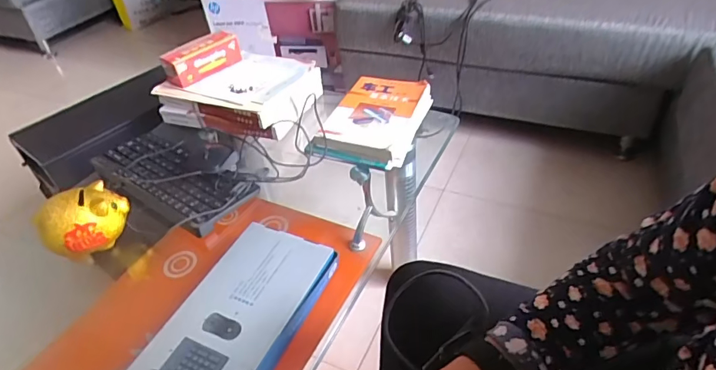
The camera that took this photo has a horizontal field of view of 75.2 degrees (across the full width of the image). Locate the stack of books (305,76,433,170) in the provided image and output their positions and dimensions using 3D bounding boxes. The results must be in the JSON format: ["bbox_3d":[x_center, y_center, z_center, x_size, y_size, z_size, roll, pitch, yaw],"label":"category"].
[{"bbox_3d":[0.027,-0.125,0.868,0.168,0.071,0.224,13,41,20],"label":"stack of books"}]

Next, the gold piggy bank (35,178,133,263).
[{"bbox_3d":[-0.405,0.053,0.690,0.117,0.085,0.083,-32,46,-32],"label":"gold piggy bank"}]

